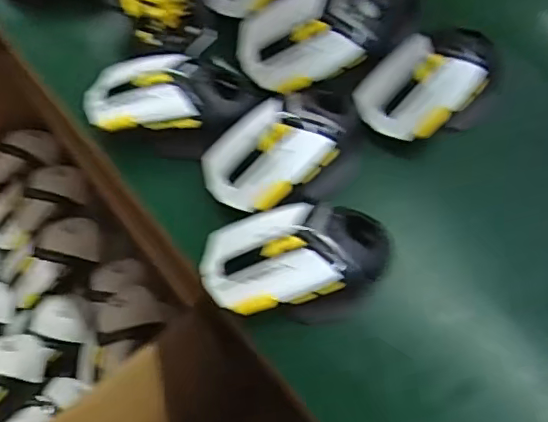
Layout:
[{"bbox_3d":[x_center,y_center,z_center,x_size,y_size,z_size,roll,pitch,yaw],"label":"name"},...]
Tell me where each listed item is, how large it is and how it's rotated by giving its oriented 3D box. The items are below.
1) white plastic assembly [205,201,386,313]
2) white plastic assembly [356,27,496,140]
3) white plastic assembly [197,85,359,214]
[{"bbox_3d":[0.014,0.025,0.350,0.116,0.032,0.062,-12,68,-7],"label":"white plastic assembly"},{"bbox_3d":[0.110,-0.094,0.397,0.098,0.036,0.065,-39,74,-16],"label":"white plastic assembly"},{"bbox_3d":[0.008,-0.046,0.379,0.113,0.030,0.060,-35,73,-15],"label":"white plastic assembly"}]

